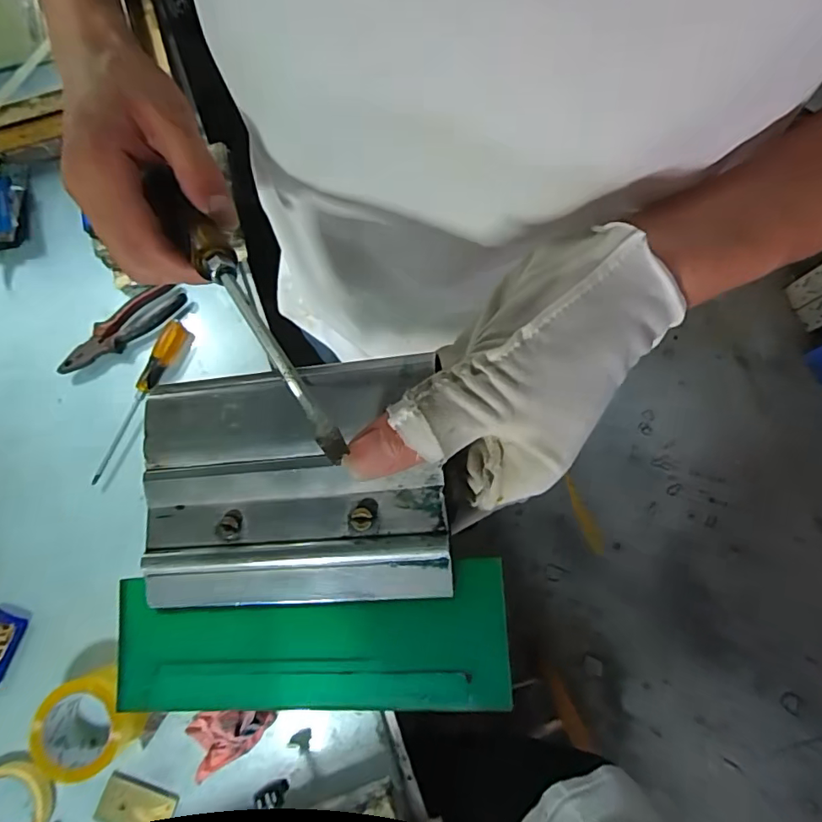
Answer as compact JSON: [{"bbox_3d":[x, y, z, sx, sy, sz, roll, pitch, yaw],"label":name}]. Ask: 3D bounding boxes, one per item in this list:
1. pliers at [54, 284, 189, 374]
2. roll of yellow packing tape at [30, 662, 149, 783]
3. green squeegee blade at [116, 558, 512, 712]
[{"bbox_3d":[-0.408,-0.113,0.717,0.191,0.017,0.047,-39,80,-7],"label":"pliers"},{"bbox_3d":[-0.378,0.366,0.603,0.099,0.059,0.102,0,78,1],"label":"roll of yellow packing tape"},{"bbox_3d":[-0.041,0.085,0.191,0.149,0.009,0.047,-7,72,11],"label":"green squeegee blade"}]

